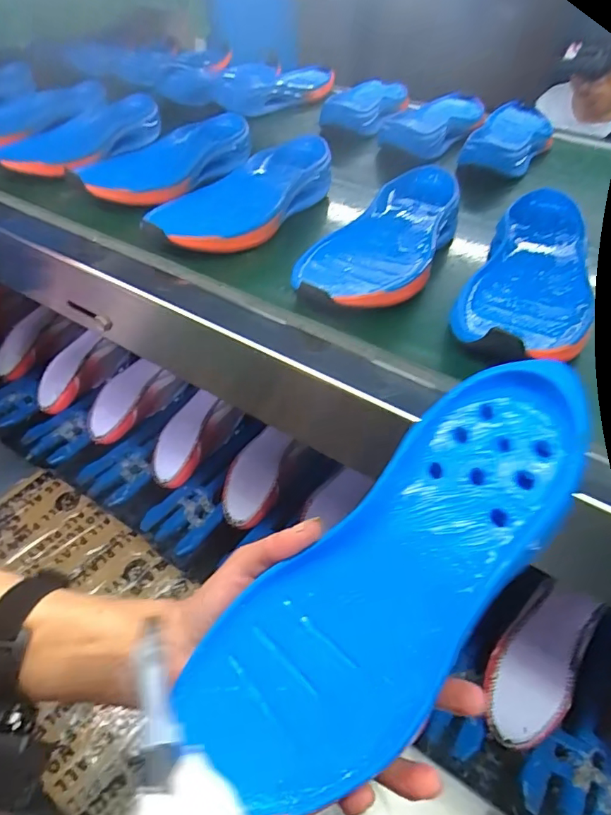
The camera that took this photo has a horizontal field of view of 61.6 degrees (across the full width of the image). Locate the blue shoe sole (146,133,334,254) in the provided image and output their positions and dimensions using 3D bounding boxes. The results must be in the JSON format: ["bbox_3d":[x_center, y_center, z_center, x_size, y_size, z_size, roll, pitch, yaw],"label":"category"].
[{"bbox_3d":[-0.058,-0.217,0.525,0.098,0.037,0.237,26,48,23],"label":"blue shoe sole"}]

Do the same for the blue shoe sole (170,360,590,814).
[{"bbox_3d":[0.044,0.079,0.245,0.236,0.027,0.087,-47,58,-5],"label":"blue shoe sole"}]

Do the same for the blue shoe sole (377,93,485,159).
[{"bbox_3d":[0.194,-0.413,0.742,0.106,0.038,0.247,19,46,16],"label":"blue shoe sole"}]

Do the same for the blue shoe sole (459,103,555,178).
[{"bbox_3d":[0.277,-0.360,0.681,0.087,0.031,0.249,20,46,17],"label":"blue shoe sole"}]

